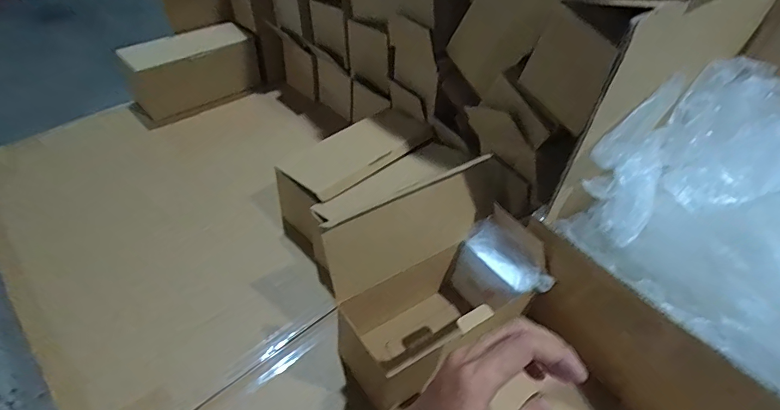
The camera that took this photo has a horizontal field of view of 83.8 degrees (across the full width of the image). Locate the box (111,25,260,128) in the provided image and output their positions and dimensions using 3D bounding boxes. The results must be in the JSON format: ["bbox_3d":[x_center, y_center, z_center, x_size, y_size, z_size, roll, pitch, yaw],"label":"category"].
[{"bbox_3d":[-0.352,-0.237,0.790,0.233,0.109,0.113,-24,51,-25],"label":"box"}]

